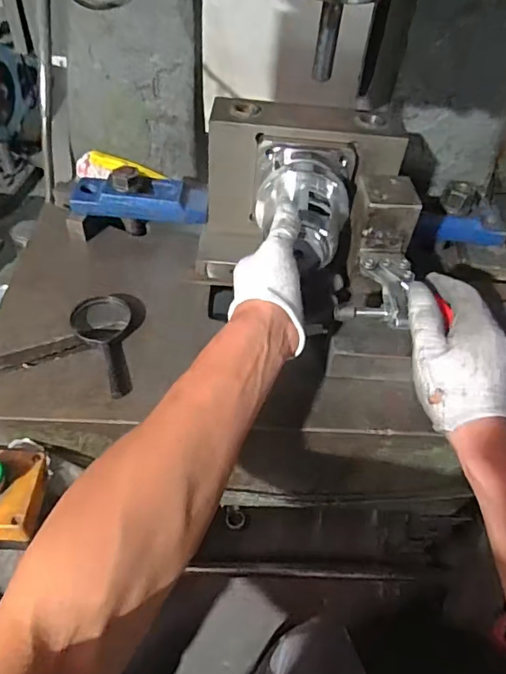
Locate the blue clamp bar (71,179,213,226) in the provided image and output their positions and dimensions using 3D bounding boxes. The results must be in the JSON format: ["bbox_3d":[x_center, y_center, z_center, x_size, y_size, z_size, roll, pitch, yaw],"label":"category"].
[{"bbox_3d":[-0.132,-0.169,0.591,0.157,0.033,0.056,5,49,-1],"label":"blue clamp bar"}]

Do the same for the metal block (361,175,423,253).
[{"bbox_3d":[0.123,-0.118,0.461,0.052,0.049,0.054,1,50,-4],"label":"metal block"}]

